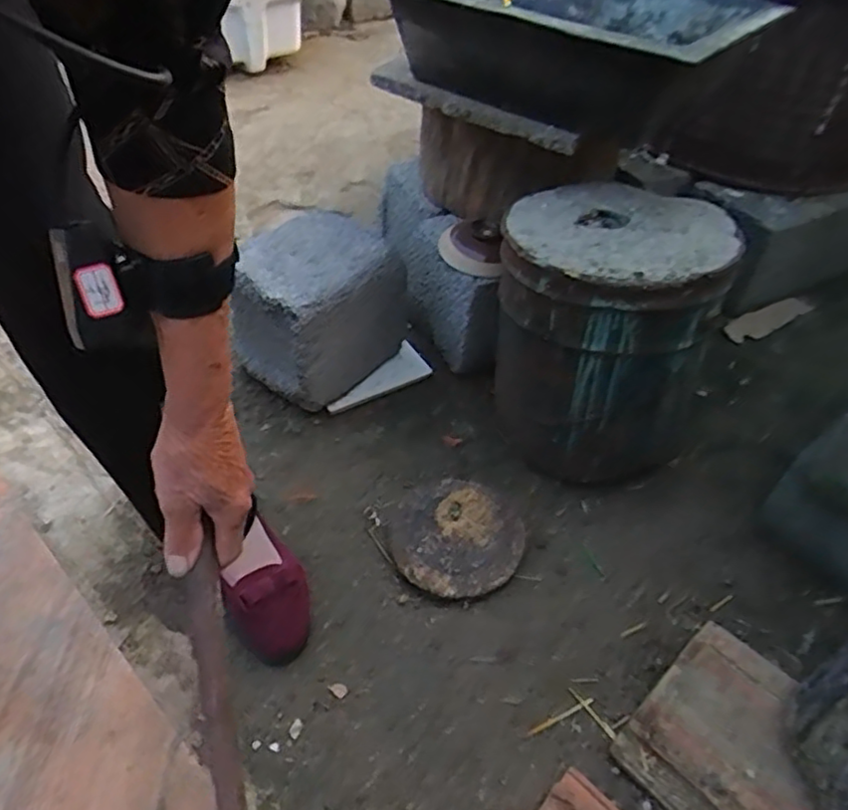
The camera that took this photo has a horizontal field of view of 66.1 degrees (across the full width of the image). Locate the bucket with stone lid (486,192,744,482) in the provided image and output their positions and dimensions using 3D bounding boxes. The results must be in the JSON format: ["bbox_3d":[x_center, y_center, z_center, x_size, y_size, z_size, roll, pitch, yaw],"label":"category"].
[{"bbox_3d":[0.230,-0.105,0.889,0.269,0.308,0.269,3,46,-3],"label":"bucket with stone lid"}]

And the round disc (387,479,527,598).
[{"bbox_3d":[0.038,0.172,0.855,0.163,0.027,0.167,3,46,-3],"label":"round disc"}]

